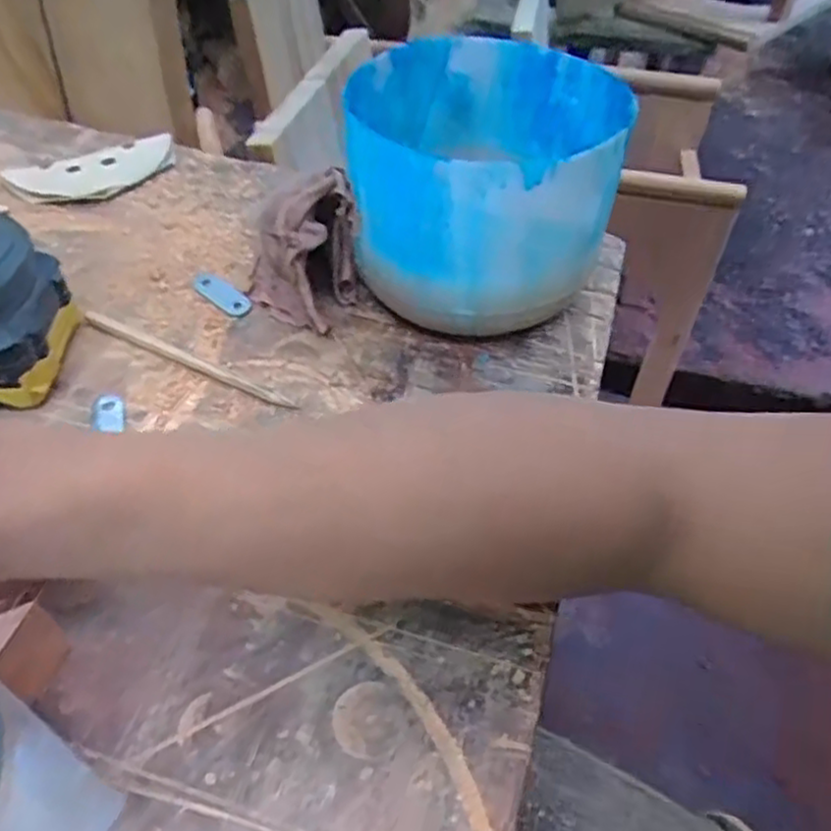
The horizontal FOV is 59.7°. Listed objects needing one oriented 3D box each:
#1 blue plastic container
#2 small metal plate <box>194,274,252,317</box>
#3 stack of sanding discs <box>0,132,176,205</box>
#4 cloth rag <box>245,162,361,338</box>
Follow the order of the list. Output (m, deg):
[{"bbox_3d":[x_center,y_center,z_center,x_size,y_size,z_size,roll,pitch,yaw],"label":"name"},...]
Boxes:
[{"bbox_3d":[0.035,-0.125,0.418,0.145,0.118,0.147,2,48,-2],"label":"blue plastic container"},{"bbox_3d":[-0.119,-0.074,0.443,0.048,0.004,0.016,31,53,23],"label":"small metal plate"},{"bbox_3d":[-0.228,-0.175,0.520,0.116,0.011,0.061,-23,53,-22],"label":"stack of sanding discs"},{"bbox_3d":[-0.064,-0.095,0.411,0.062,0.084,0.070,-5,48,-8],"label":"cloth rag"}]

